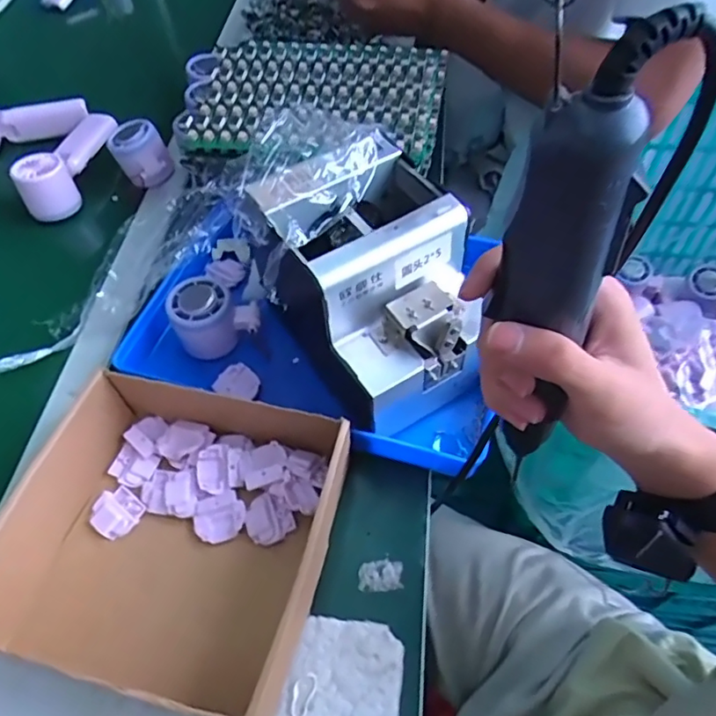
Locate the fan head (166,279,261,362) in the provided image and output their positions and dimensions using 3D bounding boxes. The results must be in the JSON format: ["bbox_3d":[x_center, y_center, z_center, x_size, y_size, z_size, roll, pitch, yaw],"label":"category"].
[{"bbox_3d":[-0.125,-0.037,0.497,0.071,0.045,0.054,-16,57,-8],"label":"fan head"}]

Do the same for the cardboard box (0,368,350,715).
[{"bbox_3d":[-0.136,0.120,0.397,0.209,0.057,0.192,12,58,10],"label":"cardboard box"}]

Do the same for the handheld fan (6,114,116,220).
[{"bbox_3d":[-0.327,-0.234,0.651,0.063,0.050,0.160,9,57,8],"label":"handheld fan"}]

